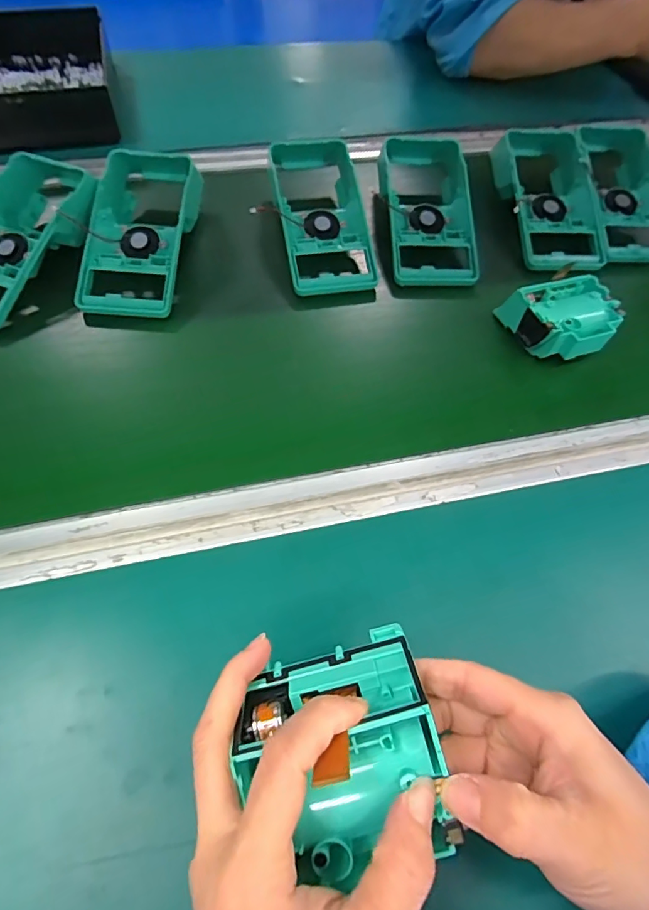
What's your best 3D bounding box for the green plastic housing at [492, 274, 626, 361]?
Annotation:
[{"bbox_3d":[0.198,-0.112,0.399,0.081,0.034,0.068,-2,57,-3],"label":"green plastic housing"}]

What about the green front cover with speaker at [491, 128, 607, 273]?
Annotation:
[{"bbox_3d":[0.230,-0.276,0.502,0.097,0.047,0.199,1,57,-2],"label":"green front cover with speaker"}]

